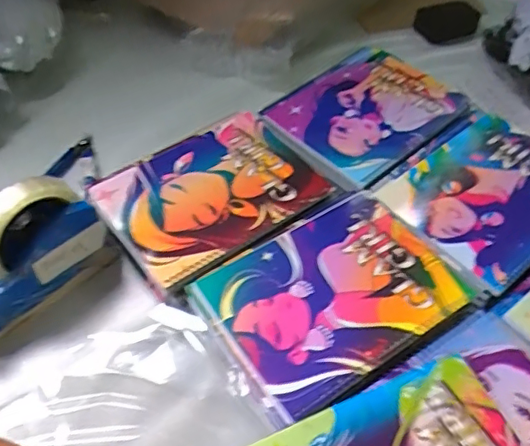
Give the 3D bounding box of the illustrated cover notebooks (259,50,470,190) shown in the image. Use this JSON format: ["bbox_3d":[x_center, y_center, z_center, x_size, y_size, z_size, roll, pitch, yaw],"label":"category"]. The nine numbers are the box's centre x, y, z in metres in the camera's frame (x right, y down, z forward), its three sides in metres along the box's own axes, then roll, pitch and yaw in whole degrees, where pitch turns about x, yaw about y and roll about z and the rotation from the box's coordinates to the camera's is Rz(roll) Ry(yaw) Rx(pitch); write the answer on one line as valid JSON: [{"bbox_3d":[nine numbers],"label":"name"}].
[{"bbox_3d":[0.117,-0.129,0.641,0.197,0.010,0.158,-35,58,-24],"label":"illustrated cover notebooks"}]

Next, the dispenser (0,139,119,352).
[{"bbox_3d":[-0.212,0.025,0.488,0.057,0.114,0.168,37,60,27],"label":"dispenser"}]

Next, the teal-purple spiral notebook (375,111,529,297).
[{"bbox_3d":[0.227,-0.034,0.564,0.190,0.009,0.153,-35,58,-24],"label":"teal-purple spiral notebook"}]

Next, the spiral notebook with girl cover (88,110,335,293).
[{"bbox_3d":[-0.054,-0.032,0.562,0.200,0.010,0.154,-29,59,-22],"label":"spiral notebook with girl cover"}]

